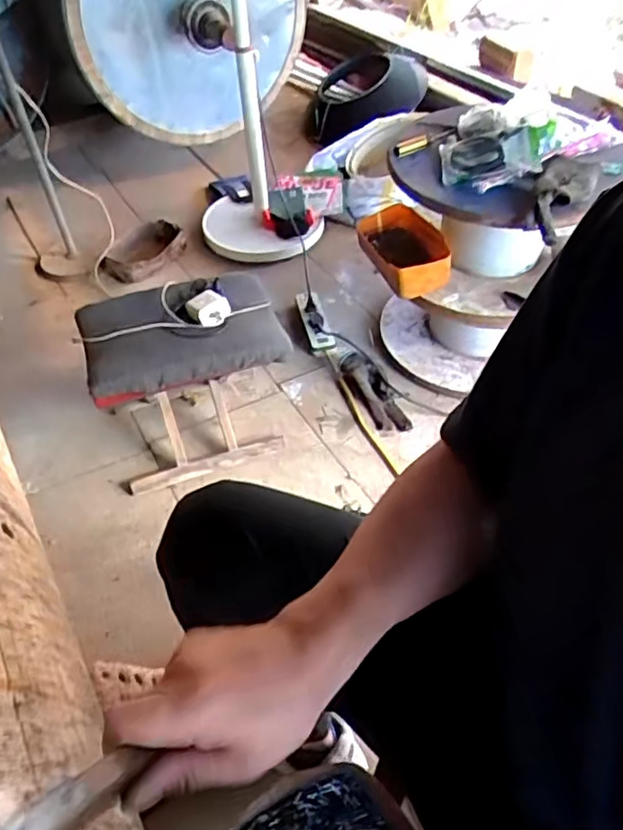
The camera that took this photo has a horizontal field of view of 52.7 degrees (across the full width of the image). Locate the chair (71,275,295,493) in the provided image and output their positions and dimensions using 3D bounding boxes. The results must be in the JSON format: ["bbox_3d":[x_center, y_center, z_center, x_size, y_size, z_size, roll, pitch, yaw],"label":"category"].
[{"bbox_3d":[-0.214,-0.063,1.152,0.327,0.294,0.224,-17,48,-11],"label":"chair"}]

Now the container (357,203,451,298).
[{"bbox_3d":[0.173,-0.312,1.195,0.121,0.072,0.213,-21,49,-13],"label":"container"}]

